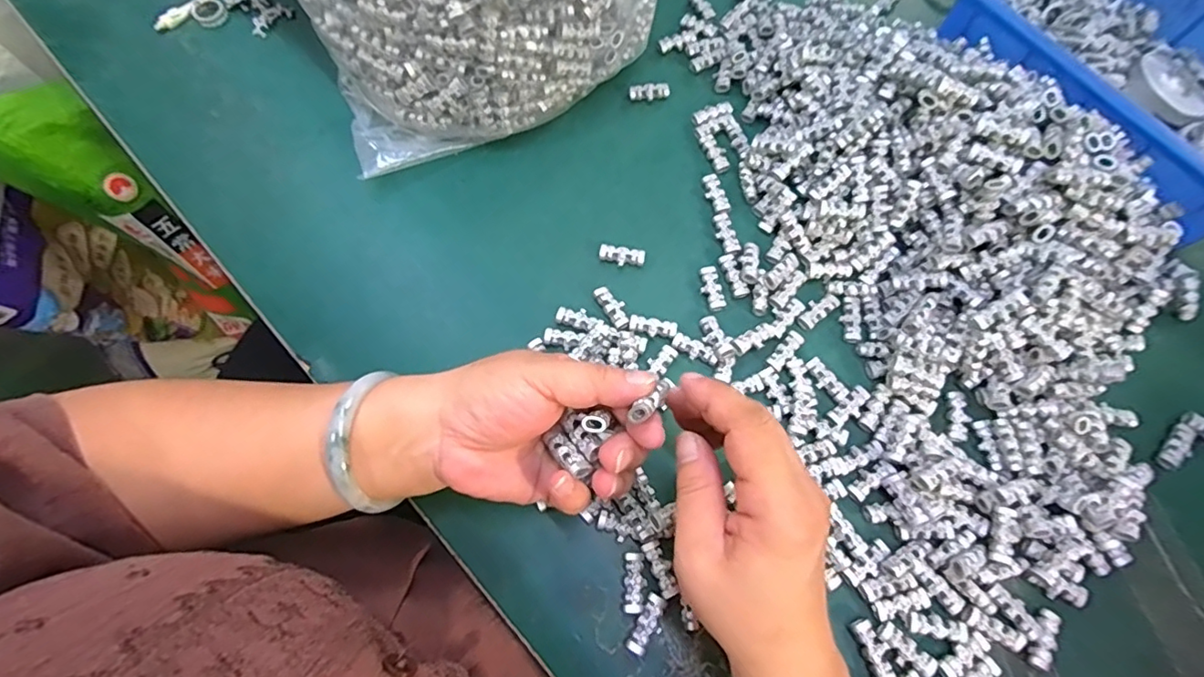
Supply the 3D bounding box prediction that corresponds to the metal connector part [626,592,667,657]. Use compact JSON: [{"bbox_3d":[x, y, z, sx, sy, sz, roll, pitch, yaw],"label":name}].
[{"bbox_3d":[0.024,0.151,0.289,0.012,0.007,0.030,28,71,7],"label":"metal connector part"}]

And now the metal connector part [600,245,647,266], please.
[{"bbox_3d":[0.014,-0.055,0.365,0.030,0.010,0.011,9,70,1],"label":"metal connector part"}]

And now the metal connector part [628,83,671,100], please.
[{"bbox_3d":[0.036,-0.186,0.415,0.032,0.008,0.010,-6,70,-5],"label":"metal connector part"}]

